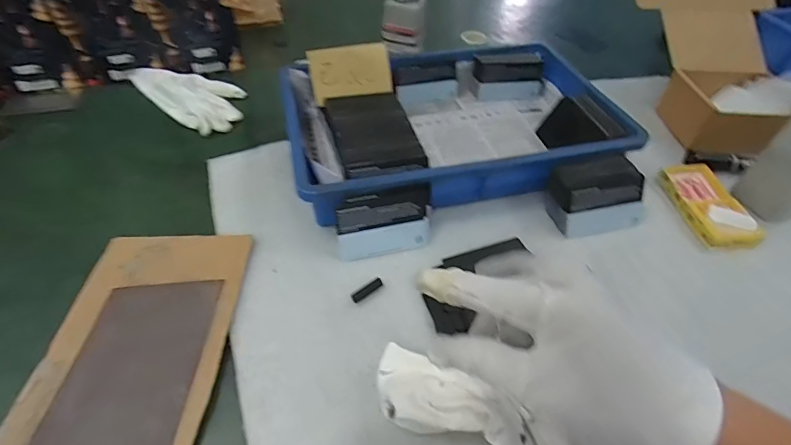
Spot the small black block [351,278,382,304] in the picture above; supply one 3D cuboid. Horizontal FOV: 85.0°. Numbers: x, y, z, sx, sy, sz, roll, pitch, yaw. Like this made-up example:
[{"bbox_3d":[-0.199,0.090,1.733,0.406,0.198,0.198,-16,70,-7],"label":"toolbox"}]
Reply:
[{"bbox_3d":[-0.025,0.060,0.384,0.030,0.009,0.007,-27,56,-24],"label":"small black block"}]

